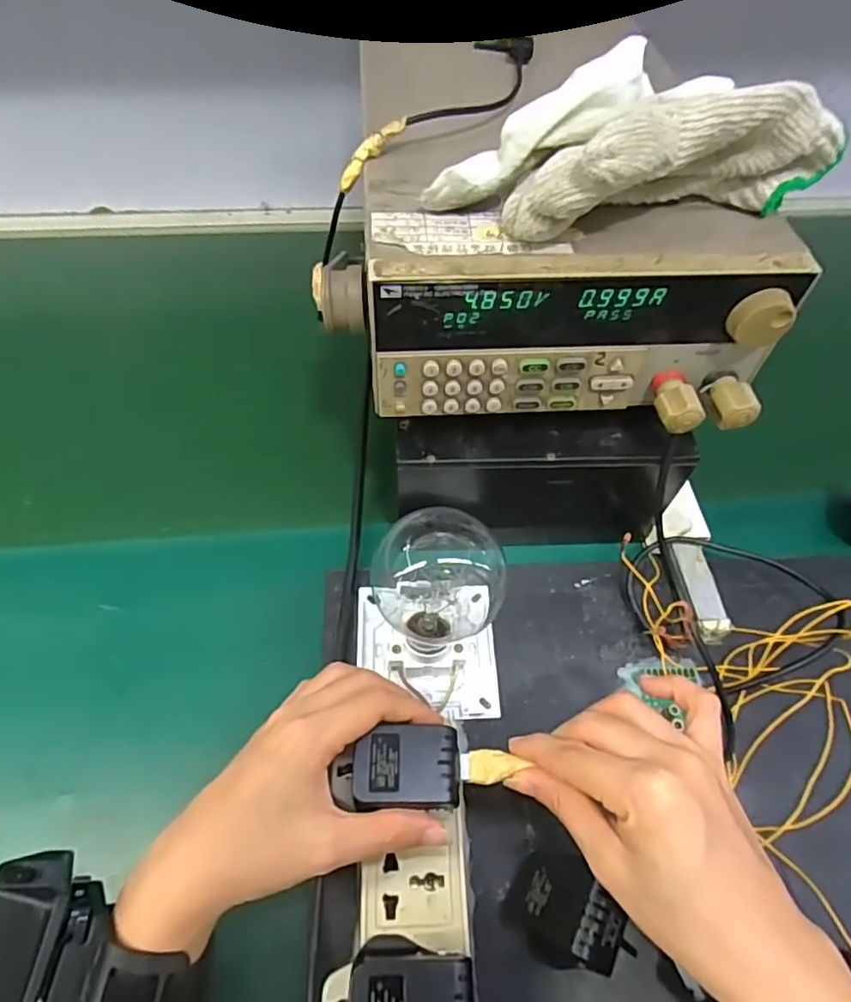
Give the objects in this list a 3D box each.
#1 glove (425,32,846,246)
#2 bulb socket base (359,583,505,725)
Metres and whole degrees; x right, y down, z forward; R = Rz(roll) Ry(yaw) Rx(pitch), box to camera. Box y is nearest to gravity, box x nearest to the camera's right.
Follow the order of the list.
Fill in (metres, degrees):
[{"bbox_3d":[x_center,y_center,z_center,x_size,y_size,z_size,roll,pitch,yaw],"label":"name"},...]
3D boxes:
[{"bbox_3d":[0.102,-0.168,0.283,0.196,0.053,0.073,-19,59,-15],"label":"glove"},{"bbox_3d":[0.001,0.091,0.377,0.087,0.029,0.083,0,56,-3],"label":"bulb socket base"}]

